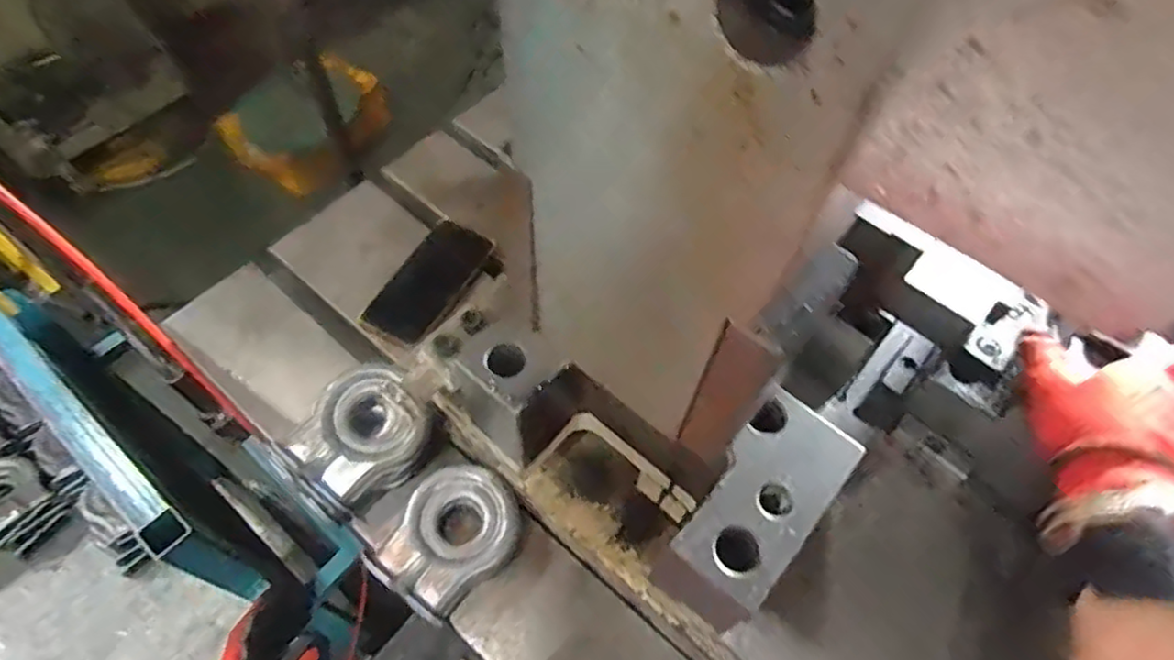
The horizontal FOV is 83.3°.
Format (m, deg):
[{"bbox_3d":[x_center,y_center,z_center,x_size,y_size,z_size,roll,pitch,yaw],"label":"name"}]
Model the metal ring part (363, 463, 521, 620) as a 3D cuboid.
[{"bbox_3d":[-0.120,0.184,0.583,0.098,0.054,0.123,40,65,19],"label":"metal ring part"}]

